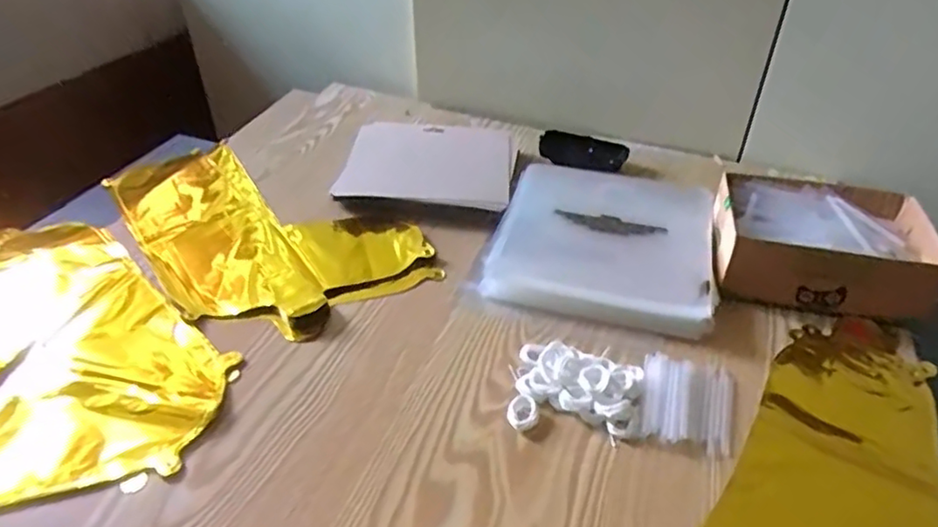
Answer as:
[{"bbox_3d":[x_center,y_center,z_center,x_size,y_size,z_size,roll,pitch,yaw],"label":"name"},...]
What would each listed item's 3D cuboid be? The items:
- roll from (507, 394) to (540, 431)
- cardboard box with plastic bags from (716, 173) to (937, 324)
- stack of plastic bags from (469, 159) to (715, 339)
[{"bbox_3d":[0.043,0.116,0.497,0.024,0.010,0.030,6,39,6],"label":"roll"},{"bbox_3d":[0.345,-0.022,0.631,0.199,0.059,0.148,6,39,7],"label":"cardboard box with plastic bags"},{"bbox_3d":[0.138,-0.026,0.656,0.211,0.033,0.219,10,40,12],"label":"stack of plastic bags"}]

